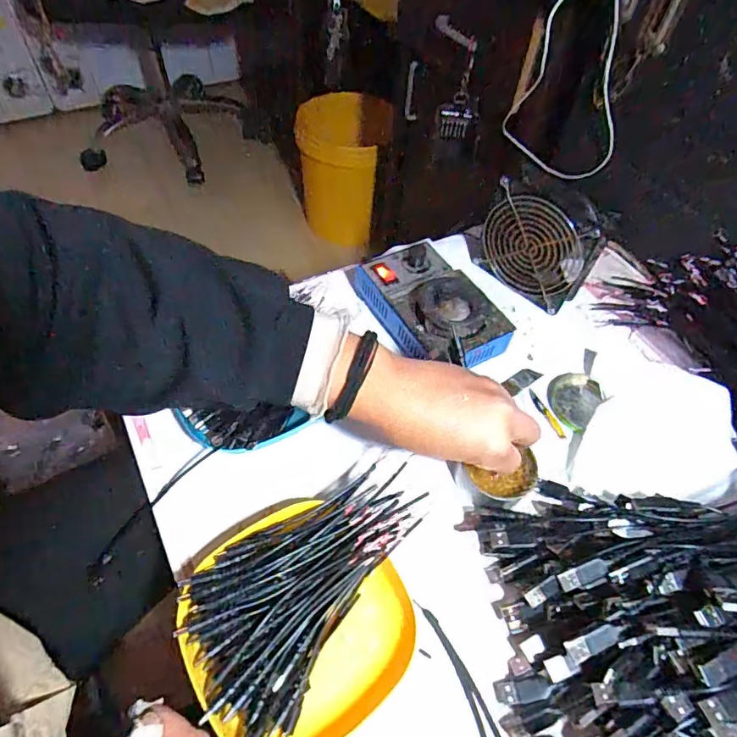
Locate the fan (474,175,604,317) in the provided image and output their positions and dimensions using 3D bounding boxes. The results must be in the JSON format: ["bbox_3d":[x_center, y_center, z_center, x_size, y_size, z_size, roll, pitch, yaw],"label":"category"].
[{"bbox_3d":[0.175,-0.128,0.524,0.117,0.101,0.041,26,57,14],"label":"fan"}]

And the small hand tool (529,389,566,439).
[{"bbox_3d":[0.171,0.044,0.470,0.009,0.004,0.055,-20,58,-17],"label":"small hand tool"}]

